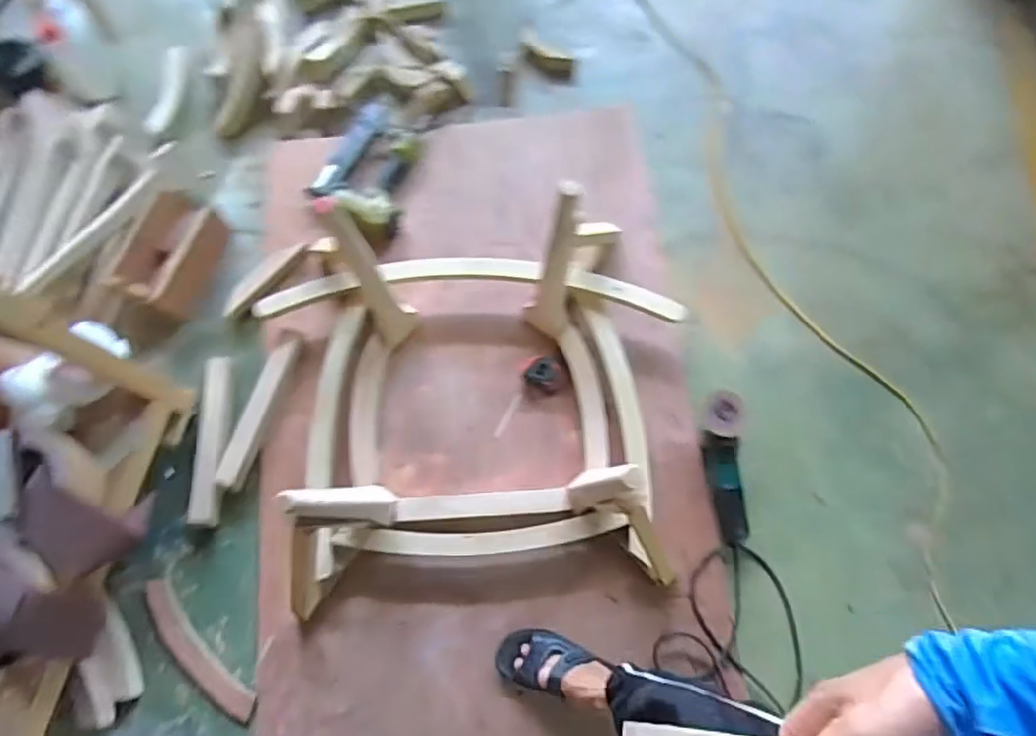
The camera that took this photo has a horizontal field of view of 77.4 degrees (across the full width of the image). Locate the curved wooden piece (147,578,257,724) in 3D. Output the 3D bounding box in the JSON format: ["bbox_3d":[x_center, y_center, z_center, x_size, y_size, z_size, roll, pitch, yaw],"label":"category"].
[{"bbox_3d":[-0.633,0.554,1.259,0.326,0.027,0.077,43,79,13],"label":"curved wooden piece"}]

